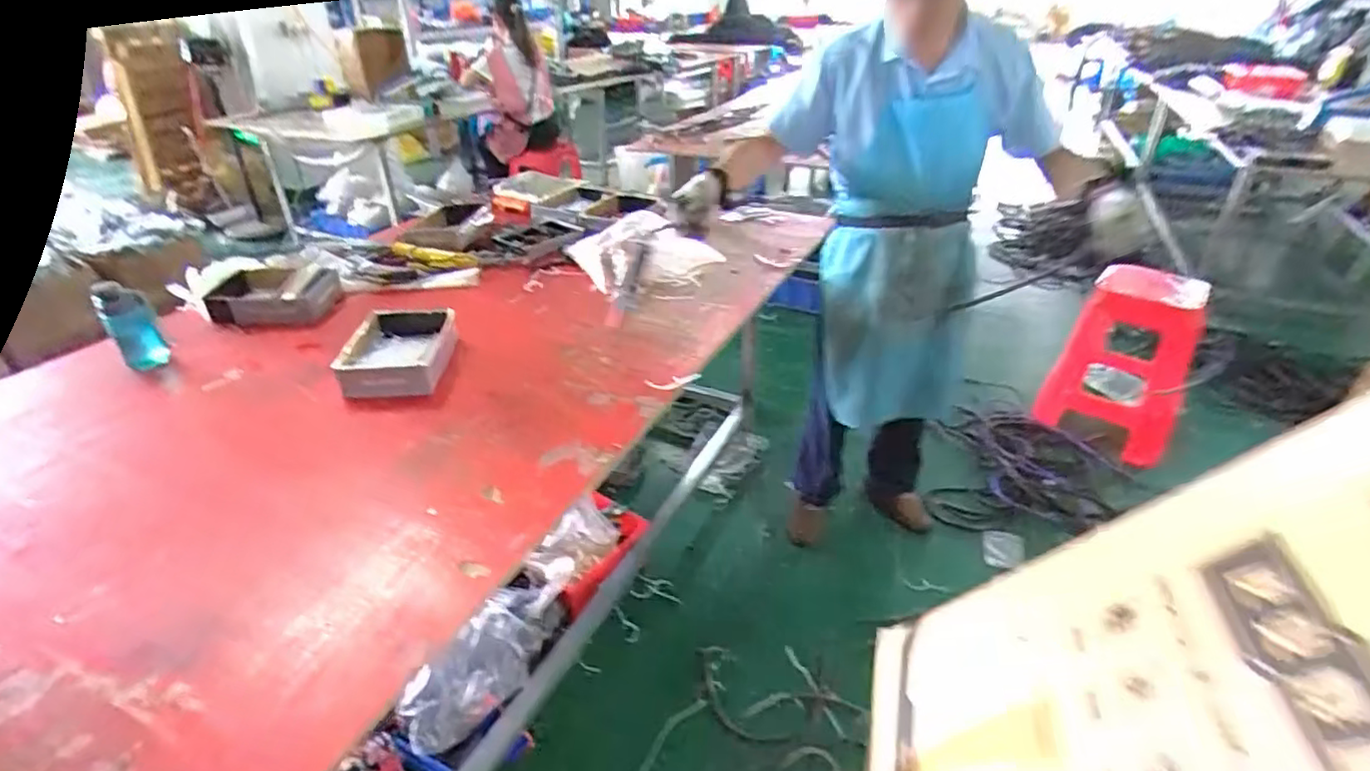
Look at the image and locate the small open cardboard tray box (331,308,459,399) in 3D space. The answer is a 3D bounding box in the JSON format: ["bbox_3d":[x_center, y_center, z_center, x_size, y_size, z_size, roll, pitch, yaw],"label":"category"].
[{"bbox_3d":[-0.558,-0.078,1.305,0.189,0.070,0.270,-4,33,-5],"label":"small open cardboard tray box"}]

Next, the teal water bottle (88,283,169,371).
[{"bbox_3d":[-1.127,-0.124,1.357,0.085,0.177,0.068,-29,40,-35],"label":"teal water bottle"}]

